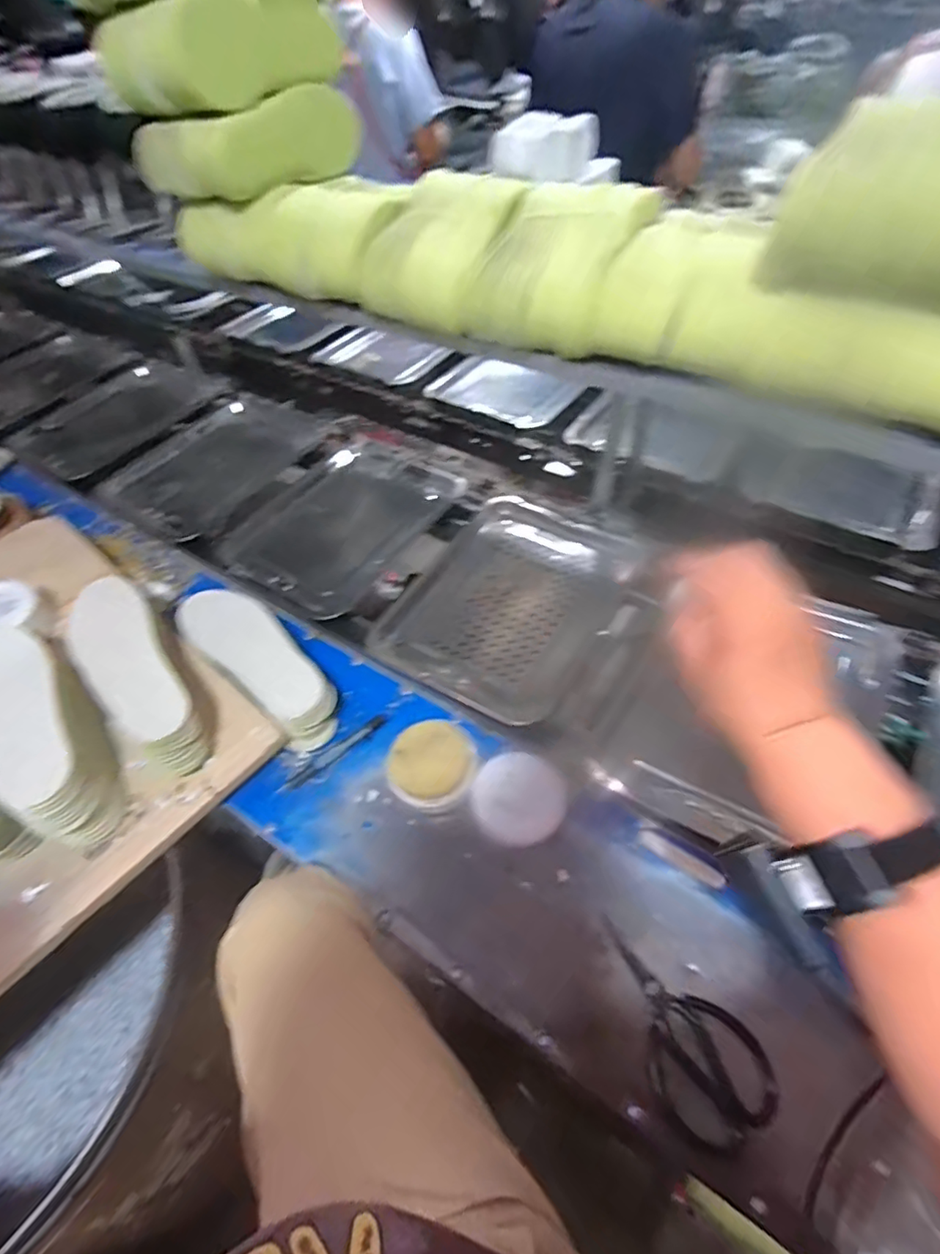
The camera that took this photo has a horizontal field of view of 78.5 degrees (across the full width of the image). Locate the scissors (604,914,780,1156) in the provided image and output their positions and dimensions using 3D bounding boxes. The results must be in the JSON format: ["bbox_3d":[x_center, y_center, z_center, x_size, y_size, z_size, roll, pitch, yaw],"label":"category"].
[{"bbox_3d":[0.185,0.362,0.524,0.093,0.018,0.180,-31,56,-21],"label":"scissors"}]

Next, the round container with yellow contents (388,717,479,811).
[{"bbox_3d":[-0.046,0.160,0.670,0.099,0.052,0.097,31,59,25],"label":"round container with yellow contents"}]

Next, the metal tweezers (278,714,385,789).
[{"bbox_3d":[-0.168,0.156,0.717,0.144,0.005,0.017,-33,57,-22],"label":"metal tweezers"}]

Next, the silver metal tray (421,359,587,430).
[{"bbox_3d":[0.063,-0.472,1.153,0.292,0.050,0.202,27,57,22],"label":"silver metal tray"}]

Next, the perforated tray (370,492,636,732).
[{"bbox_3d":[0.064,-0.040,0.808,0.258,0.039,0.346,26,57,22],"label":"perforated tray"}]

